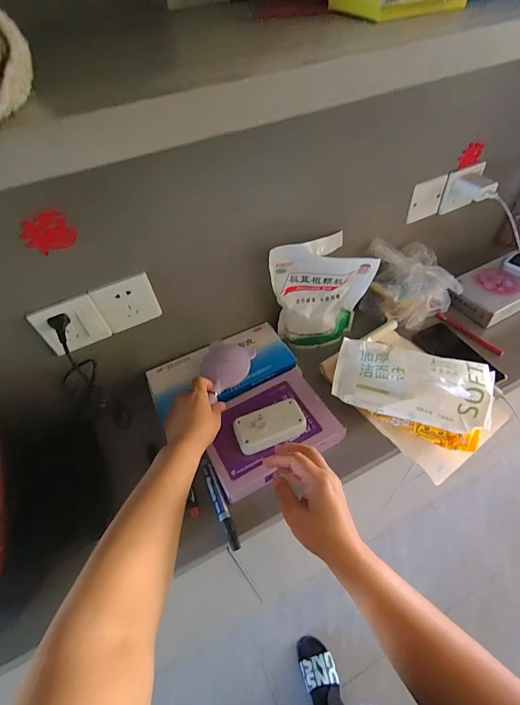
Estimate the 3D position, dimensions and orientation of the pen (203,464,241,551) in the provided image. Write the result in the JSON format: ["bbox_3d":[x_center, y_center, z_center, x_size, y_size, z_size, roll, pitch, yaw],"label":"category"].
[{"bbox_3d":[-0.060,0.230,0.529,0.019,0.023,0.130,-21,51,-12],"label":"pen"}]

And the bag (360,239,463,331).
[{"bbox_3d":[0.315,-0.148,0.733,0.174,0.129,0.142,-19,51,-11],"label":"bag"}]

